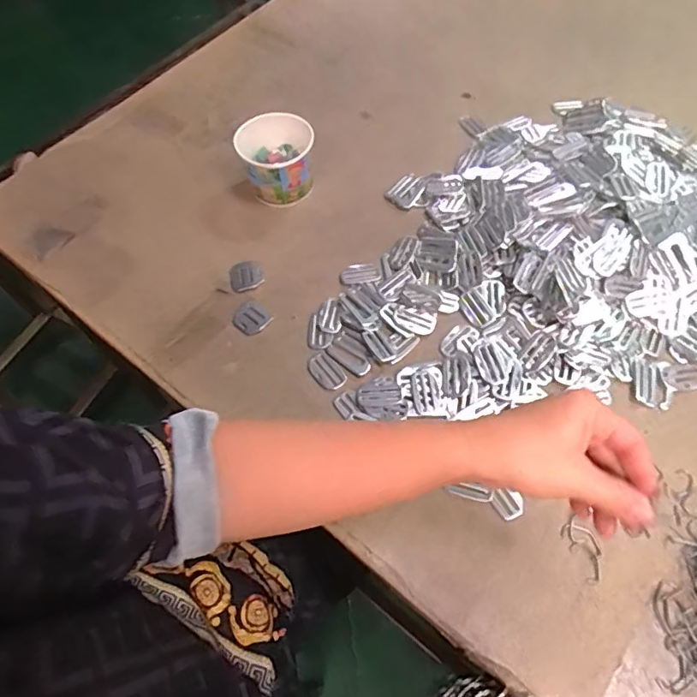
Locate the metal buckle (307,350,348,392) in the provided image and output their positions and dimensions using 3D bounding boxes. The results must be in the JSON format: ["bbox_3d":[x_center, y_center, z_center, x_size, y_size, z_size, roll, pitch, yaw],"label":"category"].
[{"bbox_3d":[-0.023,0.024,0.559,0.029,0.005,0.047,-29,64,-13],"label":"metal buckle"}]

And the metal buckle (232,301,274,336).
[{"bbox_3d":[-0.108,-0.033,0.596,0.038,0.005,0.037,34,68,19],"label":"metal buckle"}]

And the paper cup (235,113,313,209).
[{"bbox_3d":[-0.087,-0.232,0.666,0.090,0.077,0.084,-1,61,2],"label":"paper cup"}]

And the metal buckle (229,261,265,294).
[{"bbox_3d":[-0.121,-0.086,0.629,0.037,0.006,0.042,-17,62,-7],"label":"metal buckle"}]

